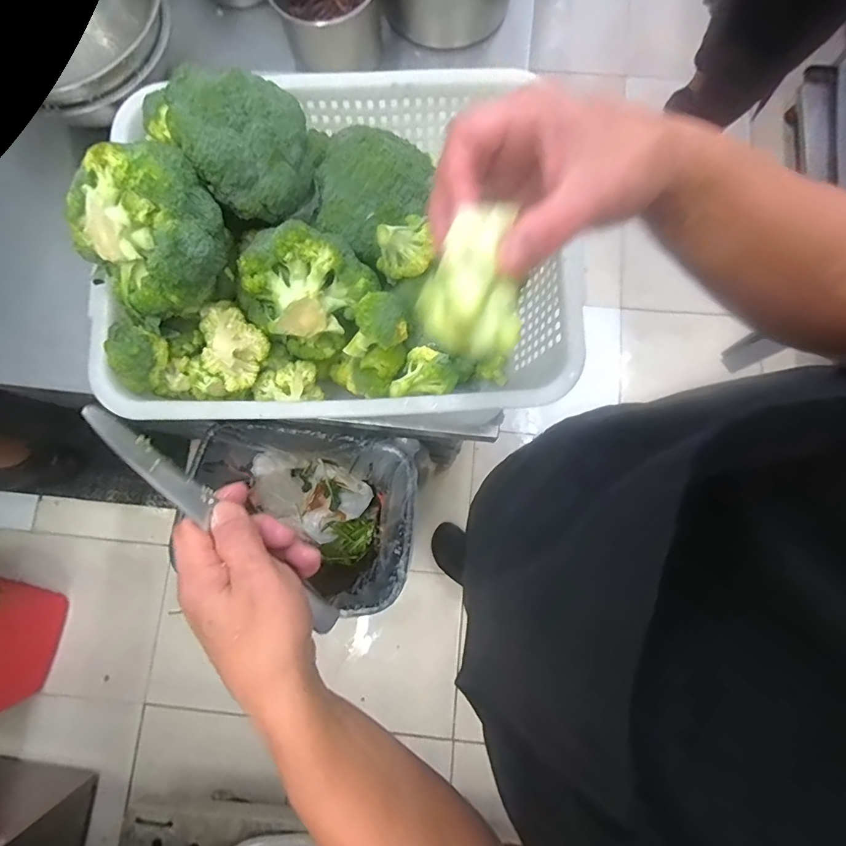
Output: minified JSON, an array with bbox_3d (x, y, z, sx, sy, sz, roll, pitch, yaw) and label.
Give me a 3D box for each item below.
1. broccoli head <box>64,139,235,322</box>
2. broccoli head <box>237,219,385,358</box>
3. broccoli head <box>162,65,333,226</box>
[{"bbox_3d":[-0.192,-0.136,0.332,0.096,0.067,0.095,0,80,1],"label":"broccoli head"},{"bbox_3d":[-0.093,-0.108,0.382,0.080,0.073,0.089,38,83,7],"label":"broccoli head"},{"bbox_3d":[-0.129,-0.216,0.361,0.095,0.073,0.091,0,80,1],"label":"broccoli head"}]

